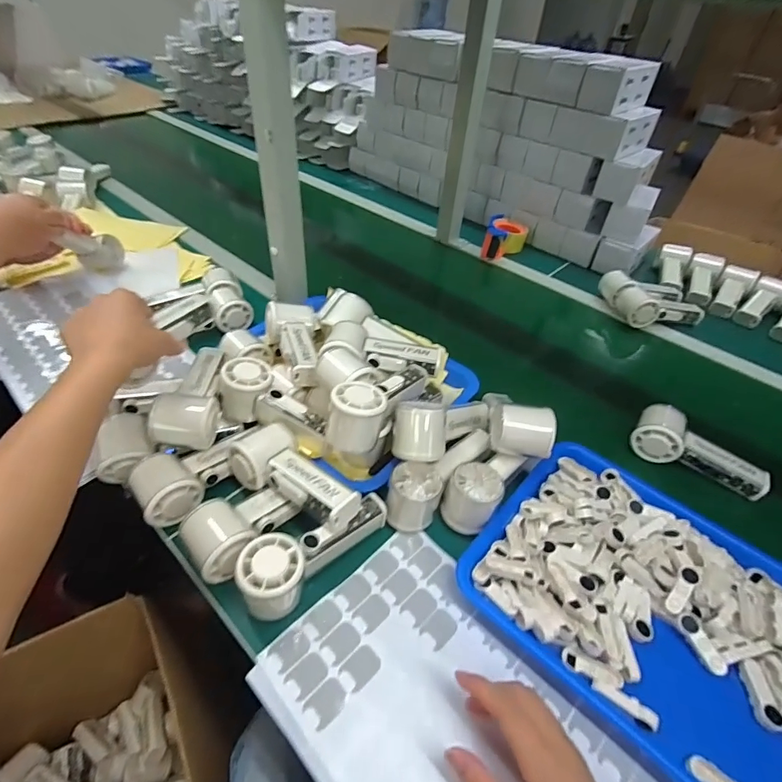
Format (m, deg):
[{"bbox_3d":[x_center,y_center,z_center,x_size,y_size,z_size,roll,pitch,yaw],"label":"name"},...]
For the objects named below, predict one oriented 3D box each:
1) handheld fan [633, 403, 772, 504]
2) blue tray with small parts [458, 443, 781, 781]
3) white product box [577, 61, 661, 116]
[{"bbox_3d":[0.394,0.078,0.551,0.152,0.047,0.069,33,50,26],"label":"handheld fan"},{"bbox_3d":[0.261,0.206,0.413,0.336,0.037,0.252,33,49,26],"label":"blue tray with small parts"},{"bbox_3d":[0.438,-0.588,0.830,0.138,0.076,0.067,-25,51,-29],"label":"white product box"}]

